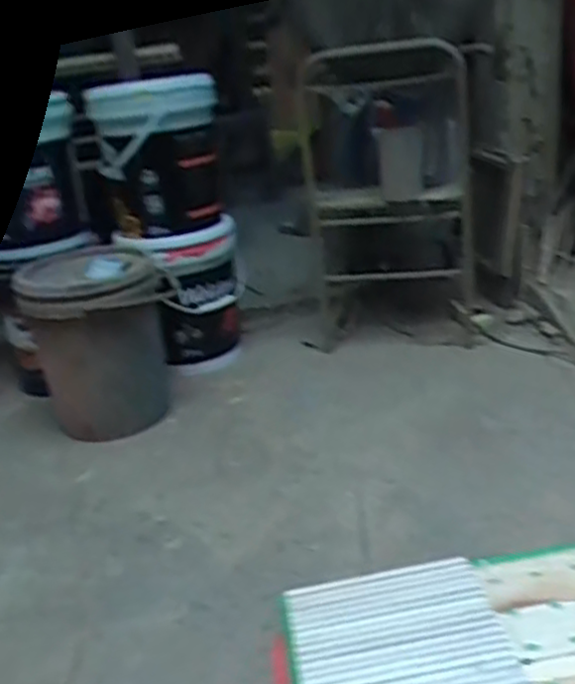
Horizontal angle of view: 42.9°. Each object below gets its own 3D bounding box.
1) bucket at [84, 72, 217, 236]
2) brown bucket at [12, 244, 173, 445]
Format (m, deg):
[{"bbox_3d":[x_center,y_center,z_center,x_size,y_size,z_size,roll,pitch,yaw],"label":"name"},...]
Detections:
[{"bbox_3d":[-0.336,-0.475,1.864,0.326,0.351,0.358,-10,24,-8],"label":"bucket"},{"bbox_3d":[-0.436,-0.002,1.717,0.303,0.367,0.290,-12,25,-12],"label":"brown bucket"}]

